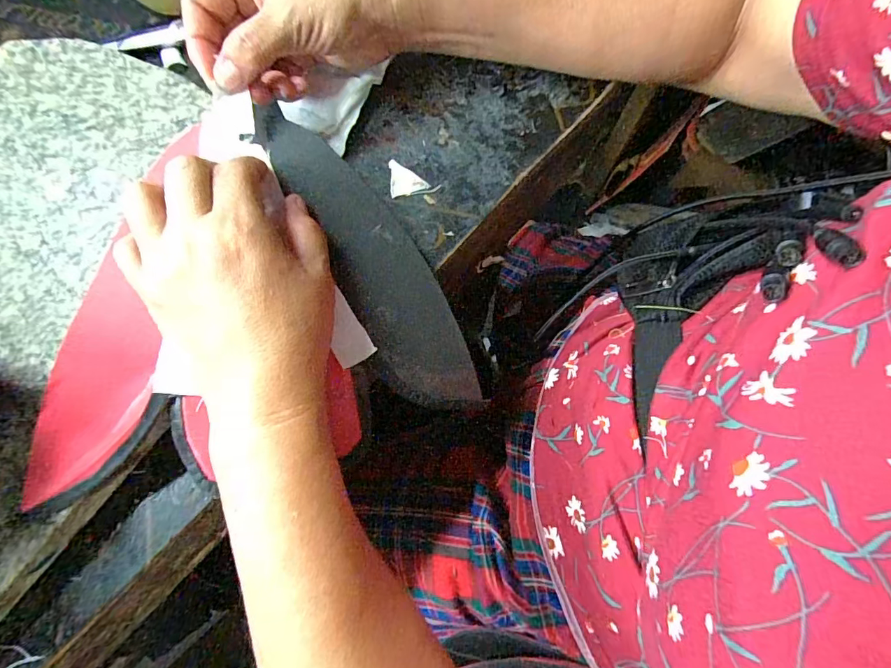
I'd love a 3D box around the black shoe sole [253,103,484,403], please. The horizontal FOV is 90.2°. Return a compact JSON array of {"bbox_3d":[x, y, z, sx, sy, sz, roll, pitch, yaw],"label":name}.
[{"bbox_3d":[-0.045,-0.045,0.258,0.050,0.018,0.199,-32,91,-10],"label":"black shoe sole"}]

